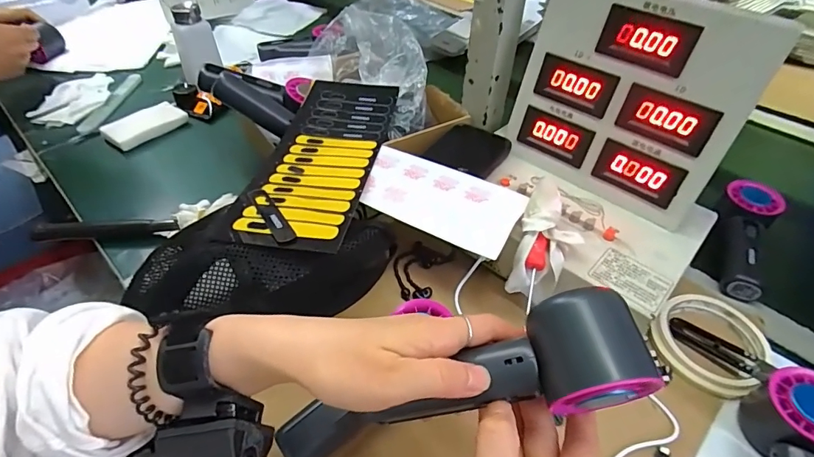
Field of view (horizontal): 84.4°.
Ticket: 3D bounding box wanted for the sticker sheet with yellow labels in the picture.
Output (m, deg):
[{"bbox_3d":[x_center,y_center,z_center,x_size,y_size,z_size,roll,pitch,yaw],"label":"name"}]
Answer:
[{"bbox_3d":[-0.087,-0.091,0.500,0.113,0.009,0.329,4,39,4],"label":"sticker sheet with yellow labels"}]

